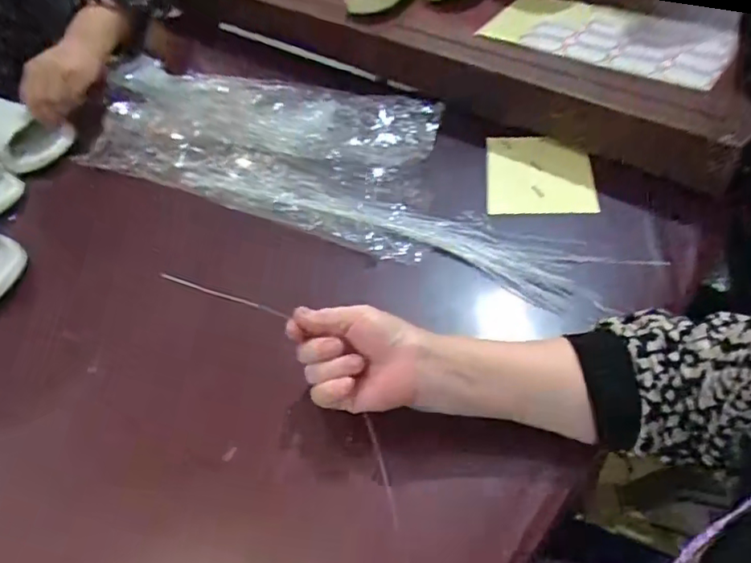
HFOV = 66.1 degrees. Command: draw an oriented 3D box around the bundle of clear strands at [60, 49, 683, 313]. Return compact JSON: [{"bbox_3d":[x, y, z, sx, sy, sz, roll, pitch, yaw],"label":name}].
[{"bbox_3d":[-0.082,-0.162,0.714,0.730,0.080,0.257,15,59,19],"label":"bundle of clear strands"}]

